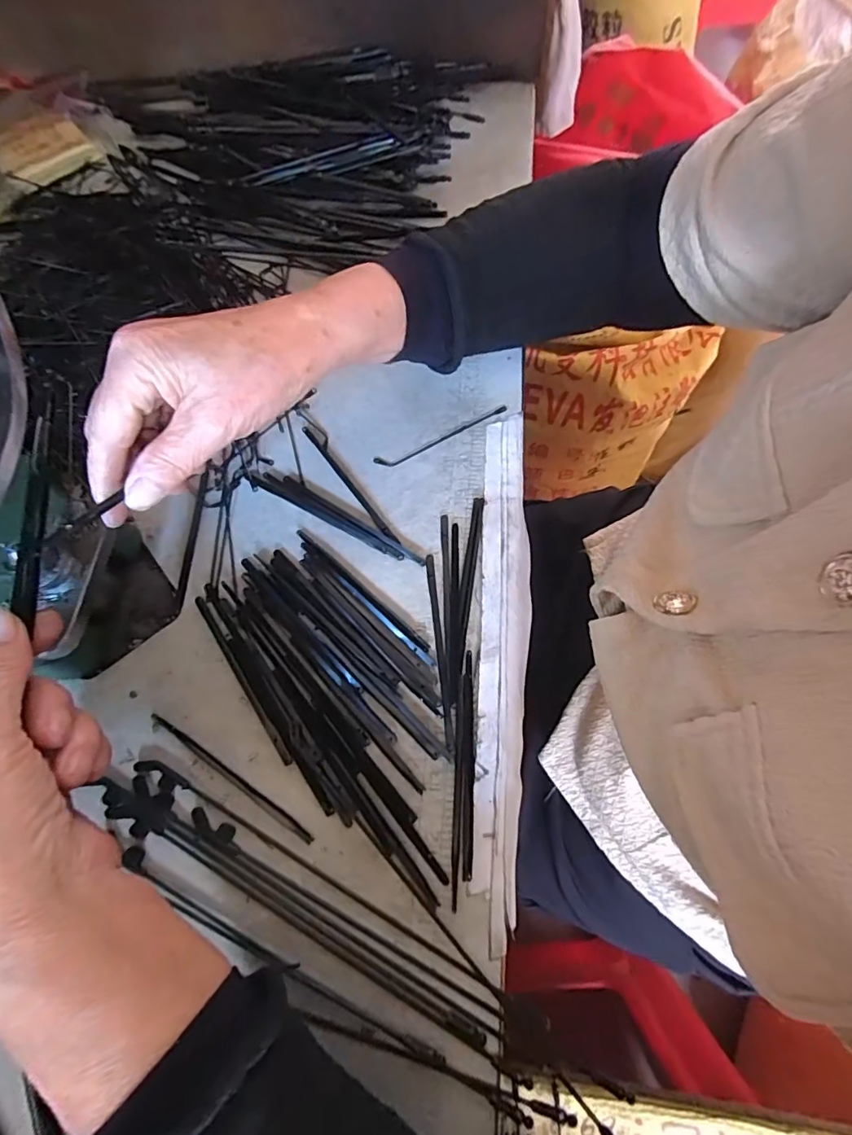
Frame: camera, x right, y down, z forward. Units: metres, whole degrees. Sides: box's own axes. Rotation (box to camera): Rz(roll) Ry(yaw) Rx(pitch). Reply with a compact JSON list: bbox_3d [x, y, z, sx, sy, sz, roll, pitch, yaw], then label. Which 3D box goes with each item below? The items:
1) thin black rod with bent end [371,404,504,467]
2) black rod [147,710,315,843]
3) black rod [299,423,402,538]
[{"bbox_3d":[0.010,-0.079,0.310,0.087,0.004,0.009,-23,70,-7],"label":"thin black rod with bent end"},{"bbox_3d":[-0.094,0.098,0.243,0.098,0.004,0.005,30,72,15],"label":"black rod"},{"bbox_3d":[-0.046,-0.050,0.301,0.005,0.005,0.096,-34,70,-11],"label":"black rod"}]

